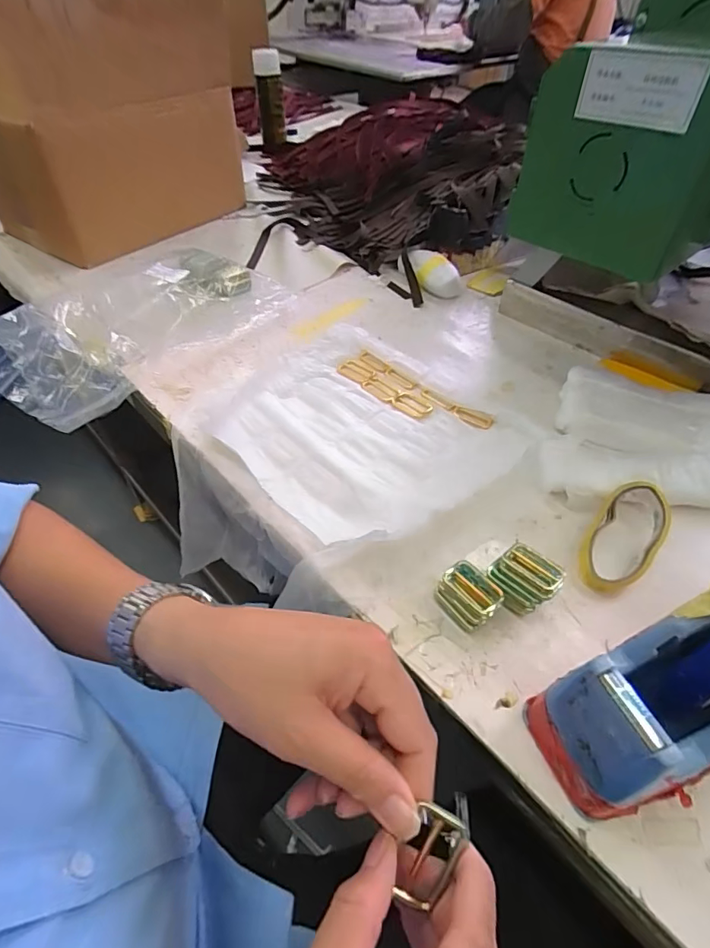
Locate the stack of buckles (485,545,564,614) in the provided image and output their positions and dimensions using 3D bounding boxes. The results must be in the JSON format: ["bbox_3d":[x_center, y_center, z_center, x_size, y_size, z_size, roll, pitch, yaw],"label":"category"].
[{"bbox_3d":[0.131,0.084,0.369,0.034,0.040,0.047,-36,57,-28],"label":"stack of buckles"}]

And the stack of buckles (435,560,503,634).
[{"bbox_3d":[0.089,0.094,0.369,0.036,0.023,0.045,-35,57,-28],"label":"stack of buckles"}]

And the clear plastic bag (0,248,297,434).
[{"bbox_3d":[-0.270,-0.206,0.605,0.190,0.064,0.355,28,53,23],"label":"clear plastic bag"}]

